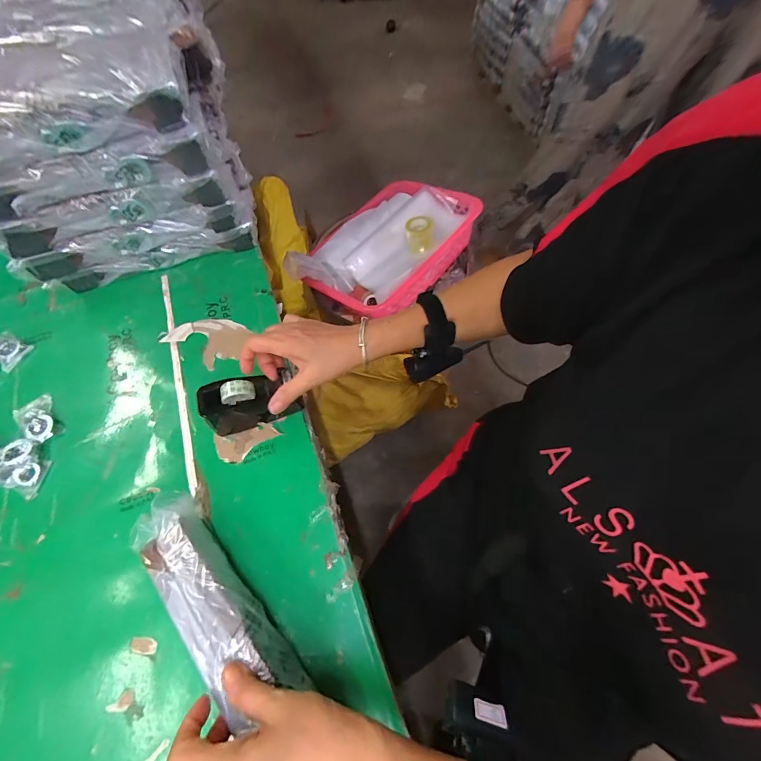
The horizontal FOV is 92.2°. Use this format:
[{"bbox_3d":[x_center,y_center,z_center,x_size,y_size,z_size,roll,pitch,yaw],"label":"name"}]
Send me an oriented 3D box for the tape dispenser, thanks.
[{"bbox_3d":[-0.163,0.024,0.457,0.111,0.071,0.043,-17,65,-7],"label":"tape dispenser"}]

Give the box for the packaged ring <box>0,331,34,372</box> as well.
[{"bbox_3d":[-0.552,-0.043,0.545,0.057,0.020,0.045,28,68,14],"label":"packaged ring"}]

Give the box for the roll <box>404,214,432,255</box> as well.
[{"bbox_3d":[0.077,-0.289,0.737,0.053,0.061,0.053,0,64,3],"label":"roll"}]

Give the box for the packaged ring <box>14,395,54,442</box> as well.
[{"bbox_3d":[-0.457,0.052,0.492,0.043,0.010,0.068,-42,70,-17],"label":"packaged ring"}]

